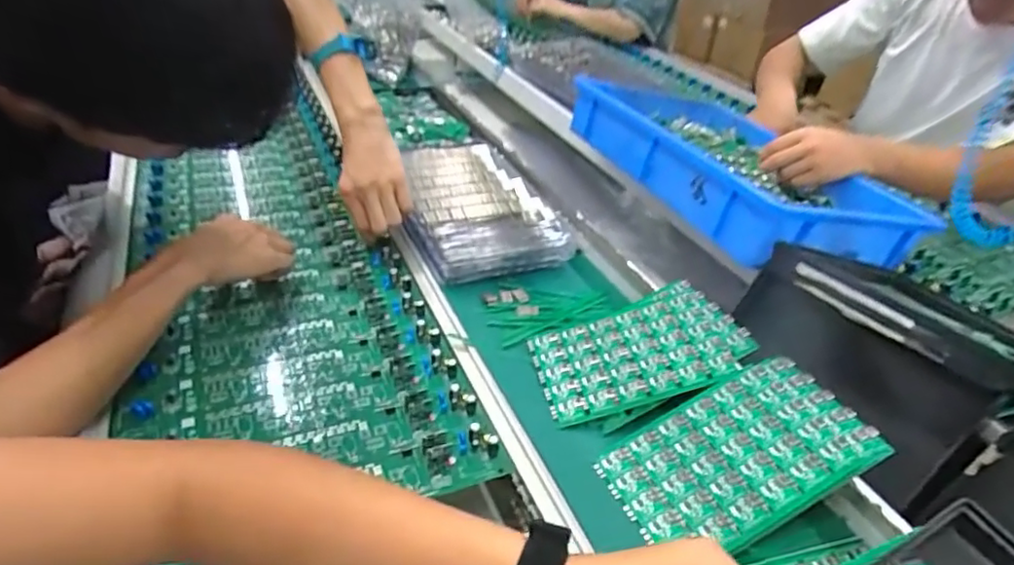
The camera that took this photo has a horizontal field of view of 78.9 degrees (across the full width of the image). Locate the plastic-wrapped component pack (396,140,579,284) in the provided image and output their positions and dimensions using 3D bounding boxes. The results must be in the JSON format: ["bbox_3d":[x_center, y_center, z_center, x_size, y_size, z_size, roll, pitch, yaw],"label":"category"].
[{"bbox_3d":[-0.050,-0.103,0.781,0.176,0.041,0.290,-9,36,-20],"label":"plastic-wrapped component pack"}]

